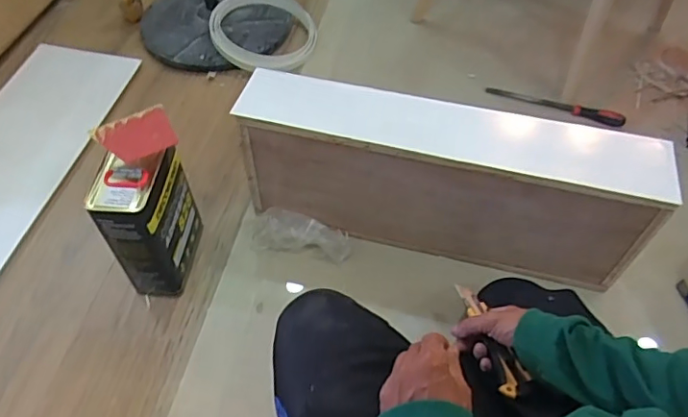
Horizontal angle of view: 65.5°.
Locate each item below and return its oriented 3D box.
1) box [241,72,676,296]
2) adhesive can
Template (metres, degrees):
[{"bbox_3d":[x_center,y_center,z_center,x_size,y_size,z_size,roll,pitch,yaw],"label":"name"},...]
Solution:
[{"bbox_3d":[0.154,-0.041,0.902,0.649,0.260,0.128,11,54,7],"label":"box"},{"bbox_3d":[-0.308,0.019,0.855,0.105,0.226,0.145,-1,53,-2],"label":"adhesive can"}]

